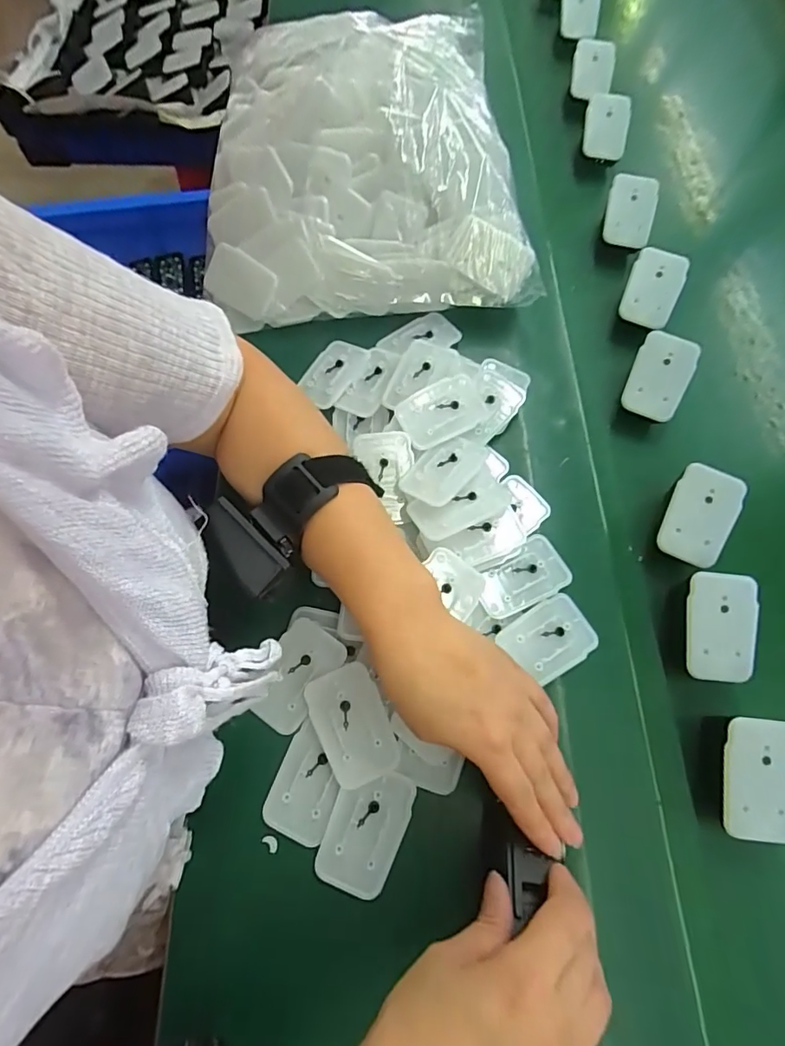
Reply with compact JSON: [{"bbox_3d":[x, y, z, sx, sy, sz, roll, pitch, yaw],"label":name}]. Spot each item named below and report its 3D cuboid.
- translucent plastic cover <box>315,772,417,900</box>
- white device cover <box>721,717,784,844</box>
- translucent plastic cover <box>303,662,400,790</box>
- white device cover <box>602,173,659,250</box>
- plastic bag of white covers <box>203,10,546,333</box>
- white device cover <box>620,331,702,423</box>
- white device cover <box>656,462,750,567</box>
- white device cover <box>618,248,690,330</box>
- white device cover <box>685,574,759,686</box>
[{"bbox_3d":[-0.016,0.188,0.303,0.045,0.004,0.067,19,74,4],"label":"translucent plastic cover"},{"bbox_3d":[0.216,0.150,0.288,0.042,0.005,0.067,4,85,6],"label":"white device cover"},{"bbox_3d":[-0.026,0.130,0.319,0.045,0.008,0.068,-23,71,-8],"label":"translucent plastic cover"},{"bbox_3d":[0.221,-0.291,0.460,0.042,0.010,0.060,12,102,16],"label":"white device cover"},{"bbox_3d":[-0.025,-0.334,0.451,0.280,0.104,0.292,-2,69,-1],"label":"plastic bag of white covers"},{"bbox_3d":[0.214,-0.117,0.396,0.044,0.008,0.065,24,97,11],"label":"white device cover"},{"bbox_3d":[0.219,-0.006,0.351,0.044,0.006,0.067,21,90,8],"label":"white device cover"},{"bbox_3d":[0.226,-0.203,0.427,0.045,0.006,0.063,19,94,4],"label":"white device cover"},{"bbox_3d":[0.213,0.068,0.320,0.042,0.004,0.068,5,88,6],"label":"white device cover"}]

